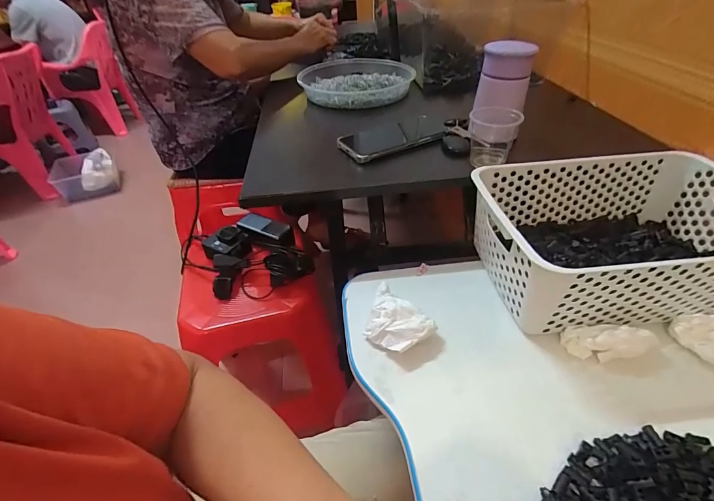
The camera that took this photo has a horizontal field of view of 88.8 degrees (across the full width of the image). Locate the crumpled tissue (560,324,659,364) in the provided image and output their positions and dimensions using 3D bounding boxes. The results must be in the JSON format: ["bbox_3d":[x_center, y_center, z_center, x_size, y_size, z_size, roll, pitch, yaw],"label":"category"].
[{"bbox_3d":[0.258,0.095,0.373,0.084,0.025,0.032,-5,39,19],"label":"crumpled tissue"}]

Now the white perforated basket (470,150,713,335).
[{"bbox_3d":[0.314,-0.017,0.439,0.308,0.109,0.202,-6,41,-2],"label":"white perforated basket"}]

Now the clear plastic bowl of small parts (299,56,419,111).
[{"bbox_3d":[0.001,-0.345,0.741,0.216,0.041,0.225,-2,41,2],"label":"clear plastic bowl of small parts"}]

